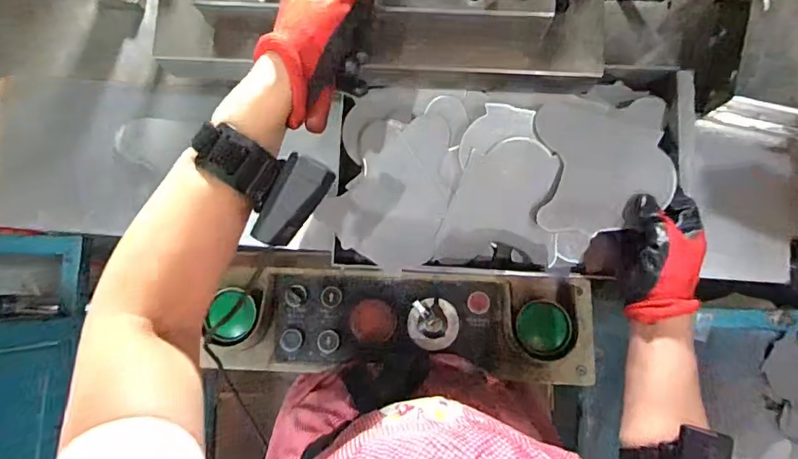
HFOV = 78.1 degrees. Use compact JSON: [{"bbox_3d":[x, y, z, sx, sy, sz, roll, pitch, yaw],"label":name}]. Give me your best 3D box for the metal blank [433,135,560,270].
[{"bbox_3d":[0.107,-0.032,0.518,0.116,0.004,0.121,6,100,2],"label":"metal blank"}]

